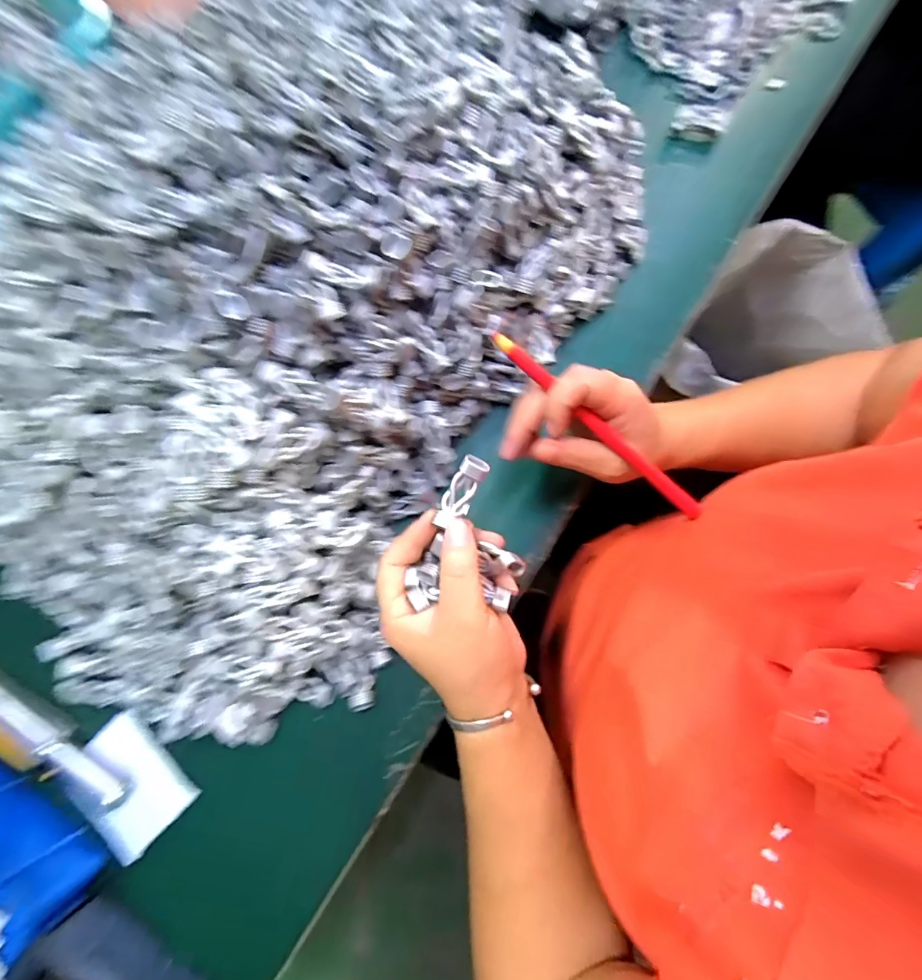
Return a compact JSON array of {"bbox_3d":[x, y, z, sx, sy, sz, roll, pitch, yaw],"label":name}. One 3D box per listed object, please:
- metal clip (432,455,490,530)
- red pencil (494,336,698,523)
[{"bbox_3d":[0.000,0.001,0.263,0.016,0.011,0.042,32,105,6],"label":"metal clip"},{"bbox_3d":[0.085,-0.040,0.289,0.167,0.008,0.012,40,79,-5],"label":"red pencil"}]

